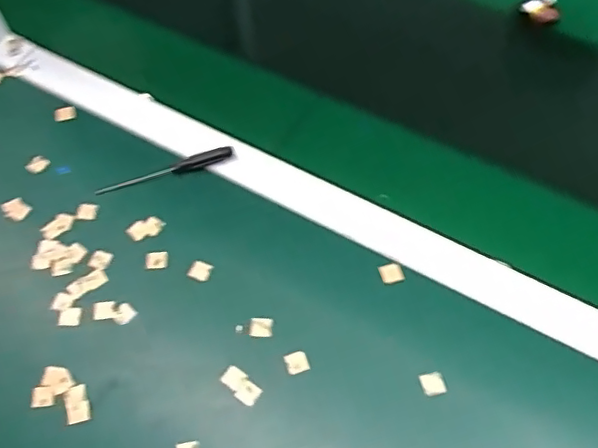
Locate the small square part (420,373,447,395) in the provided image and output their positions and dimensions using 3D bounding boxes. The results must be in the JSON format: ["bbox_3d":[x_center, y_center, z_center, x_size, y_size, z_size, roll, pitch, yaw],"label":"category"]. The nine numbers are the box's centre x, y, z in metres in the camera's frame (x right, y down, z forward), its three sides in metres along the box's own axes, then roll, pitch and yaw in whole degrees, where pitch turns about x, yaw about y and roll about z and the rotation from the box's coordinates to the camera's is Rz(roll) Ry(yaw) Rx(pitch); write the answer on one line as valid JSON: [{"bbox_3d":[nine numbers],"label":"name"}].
[{"bbox_3d":[0.105,0.126,0.455,0.016,0.004,0.018,-14,62,-7],"label":"small square part"}]

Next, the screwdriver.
[{"bbox_3d":[-0.128,-0.053,0.553,0.132,0.015,0.015,-14,62,-7],"label":"screwdriver"}]

